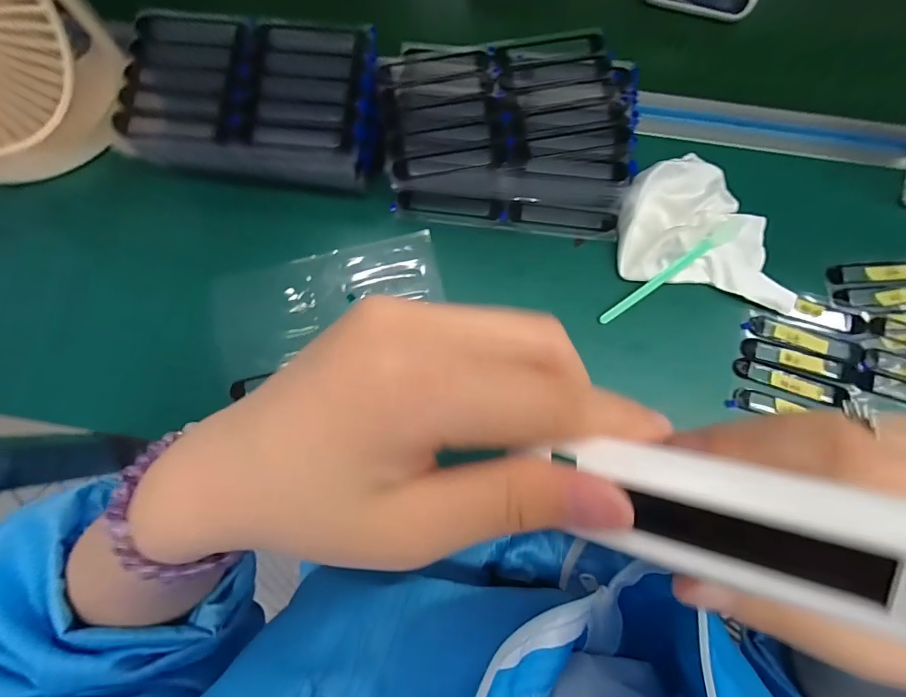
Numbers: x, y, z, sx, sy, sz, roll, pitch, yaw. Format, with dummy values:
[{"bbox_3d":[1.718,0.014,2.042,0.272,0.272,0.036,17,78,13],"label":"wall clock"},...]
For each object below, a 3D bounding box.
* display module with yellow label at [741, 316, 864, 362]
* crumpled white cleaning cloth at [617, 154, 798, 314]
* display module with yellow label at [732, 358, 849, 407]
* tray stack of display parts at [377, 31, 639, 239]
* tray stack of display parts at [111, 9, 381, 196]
[{"bbox_3d":[0.257,-0.008,0.293,0.081,0.007,0.018,15,81,3],"label":"display module with yellow label"},{"bbox_3d":[0.191,-0.090,0.294,0.130,0.023,0.094,12,83,2],"label":"crumpled white cleaning cloth"},{"bbox_3d":[0.245,0.025,0.287,0.079,0.005,0.016,17,81,3],"label":"display module with yellow label"},{"bbox_3d":[0.038,-0.158,0.293,0.180,0.034,0.131,3,81,1],"label":"tray stack of display parts"},{"bbox_3d":[-0.139,-0.178,0.294,0.181,0.047,0.115,10,81,2],"label":"tray stack of display parts"}]

